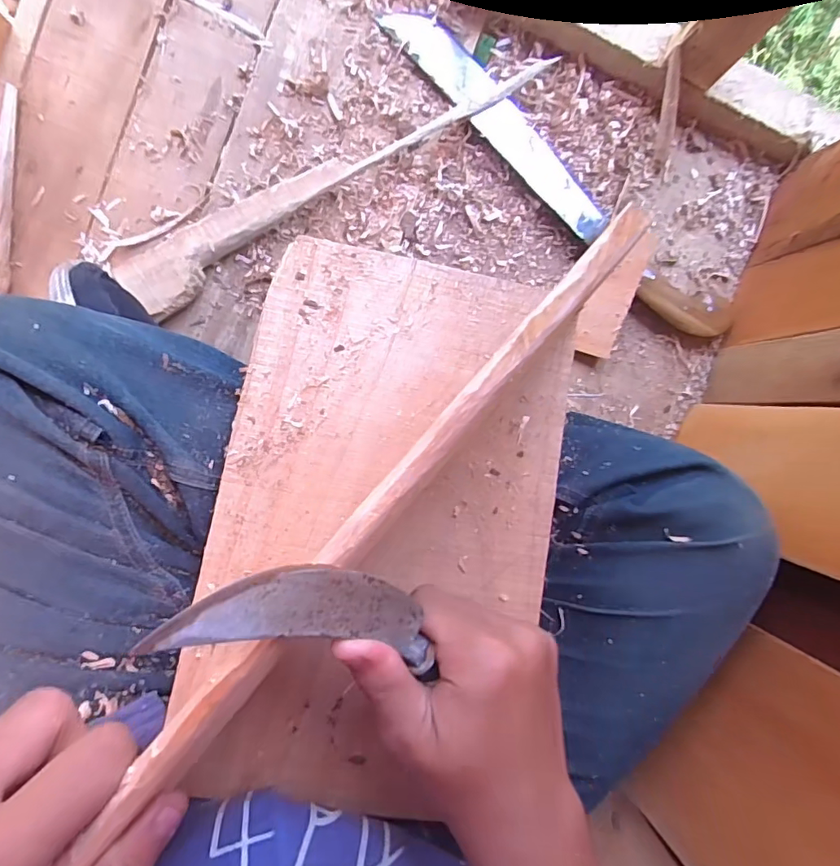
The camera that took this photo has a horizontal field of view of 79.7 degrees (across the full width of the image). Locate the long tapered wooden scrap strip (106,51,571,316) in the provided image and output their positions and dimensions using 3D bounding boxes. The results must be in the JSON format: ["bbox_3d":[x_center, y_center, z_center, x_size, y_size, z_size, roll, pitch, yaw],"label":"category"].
[{"bbox_3d":[-0.071,-0.228,0.460,0.425,0.019,0.065,-28,97,-4],"label":"long tapered wooden scrap strip"}]

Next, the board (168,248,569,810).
[{"bbox_3d":[-0.017,0.049,0.302,0.201,0.010,0.315,13,82,-8],"label":"board"}]

